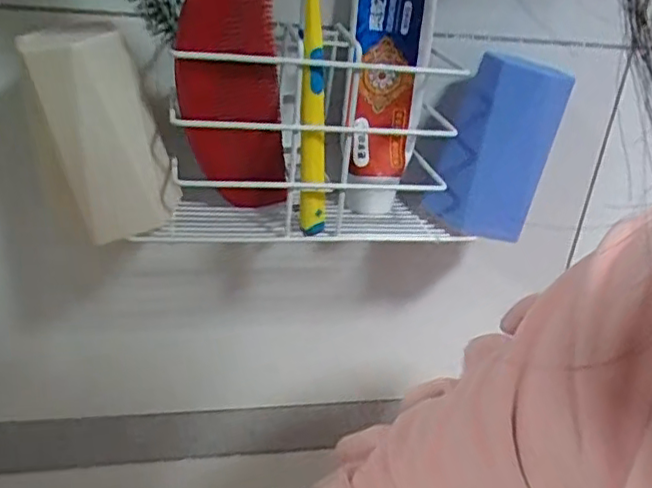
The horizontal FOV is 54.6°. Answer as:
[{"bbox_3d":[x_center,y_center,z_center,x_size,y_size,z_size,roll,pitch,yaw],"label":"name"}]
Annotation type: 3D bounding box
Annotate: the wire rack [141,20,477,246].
[{"bbox_3d":[-0.007,-0.067,0.379,0.190,0.119,0.088,2,27,-9],"label":"wire rack"}]

